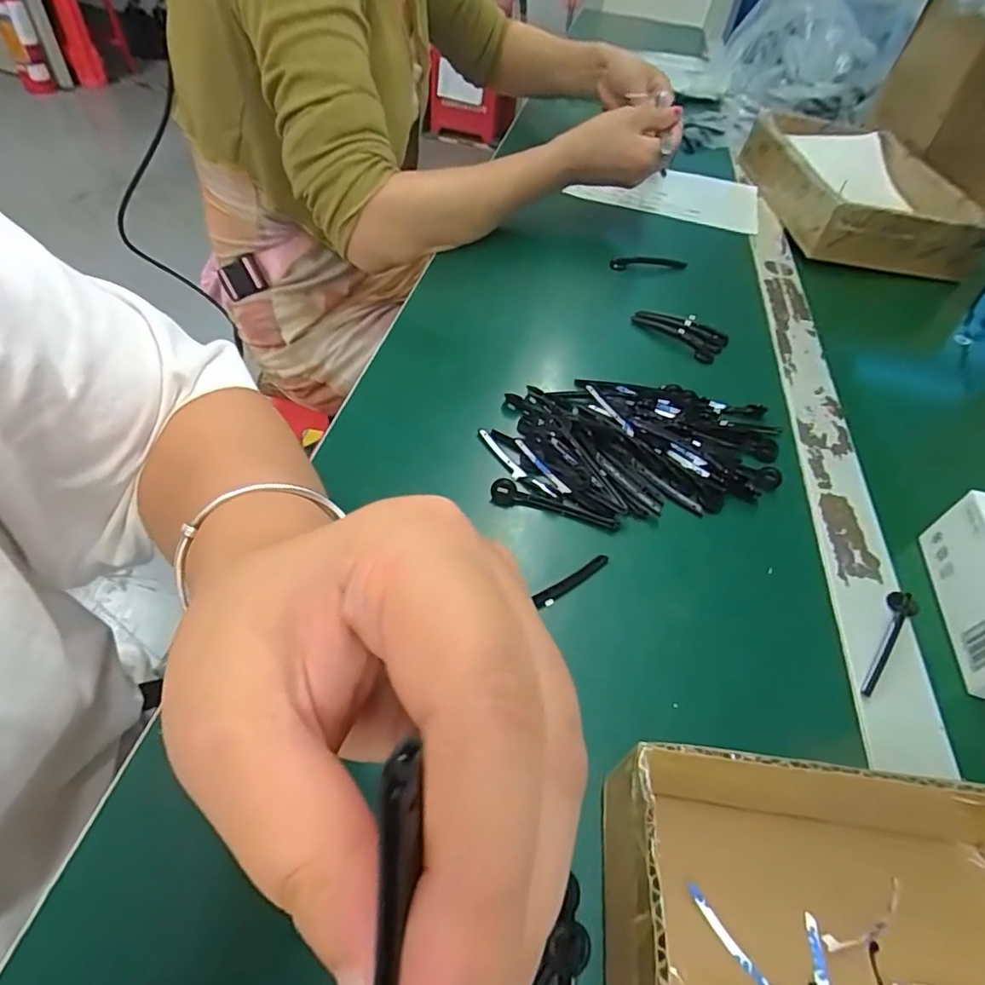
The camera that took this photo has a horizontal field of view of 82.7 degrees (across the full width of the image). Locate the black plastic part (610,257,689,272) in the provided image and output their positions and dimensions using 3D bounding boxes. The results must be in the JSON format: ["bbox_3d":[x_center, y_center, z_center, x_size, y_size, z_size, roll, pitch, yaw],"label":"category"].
[{"bbox_3d":[0.146,-0.212,0.524,0.071,0.013,0.012,-1,48,-4],"label":"black plastic part"}]

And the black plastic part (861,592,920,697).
[{"bbox_3d":[0.199,0.075,0.282,0.013,0.005,0.071,36,54,22],"label":"black plastic part"}]

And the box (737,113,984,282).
[{"bbox_3d":[0.413,-0.348,0.630,0.193,0.058,0.267,1,48,-3],"label":"box"}]

